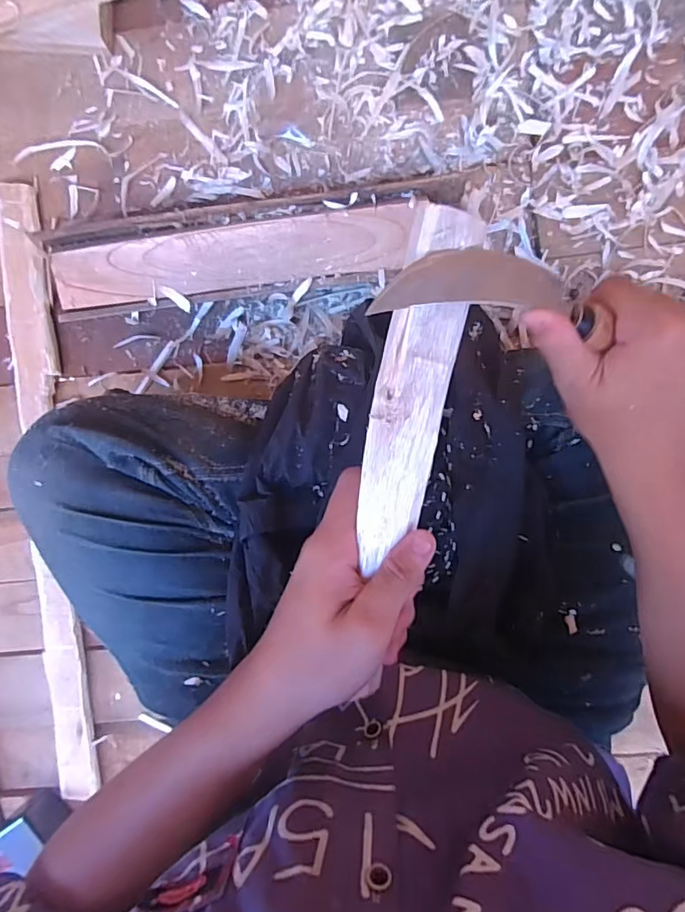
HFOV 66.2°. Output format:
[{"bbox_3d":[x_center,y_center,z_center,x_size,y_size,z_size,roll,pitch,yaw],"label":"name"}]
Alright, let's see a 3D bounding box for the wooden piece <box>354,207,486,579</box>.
[{"bbox_3d":[0.033,-0.027,0.251,0.035,0.020,0.166,11,106,3],"label":"wooden piece"}]

